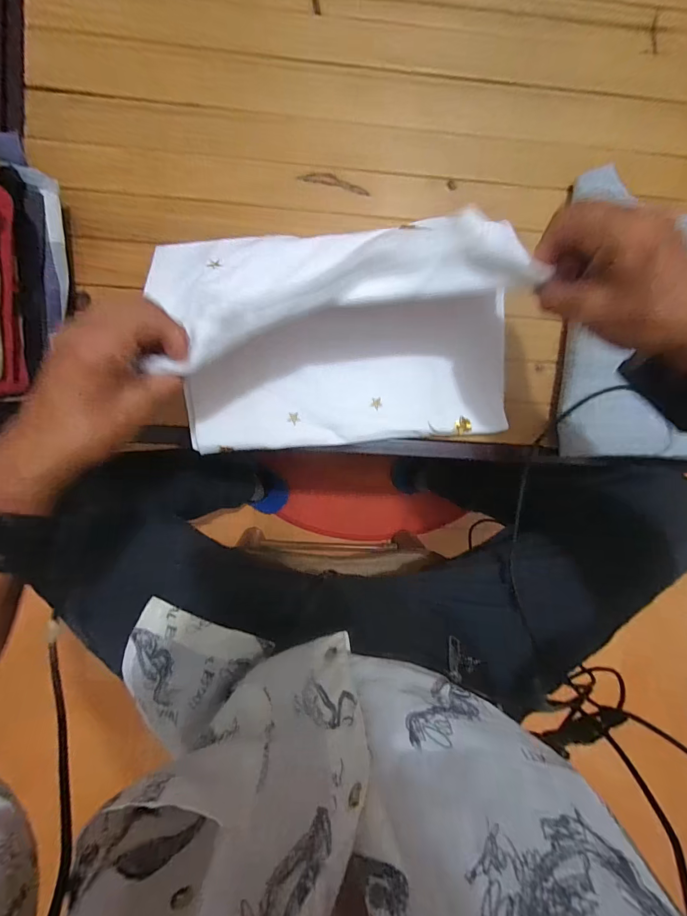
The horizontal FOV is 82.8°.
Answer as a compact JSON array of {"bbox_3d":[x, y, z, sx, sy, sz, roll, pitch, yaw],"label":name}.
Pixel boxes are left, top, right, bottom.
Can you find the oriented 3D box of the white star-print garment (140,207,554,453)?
[{"bbox_3d":[0.007,-0.119,0.364,0.354,0.158,0.211,-3,94,-3],"label":"white star-print garment"}]

